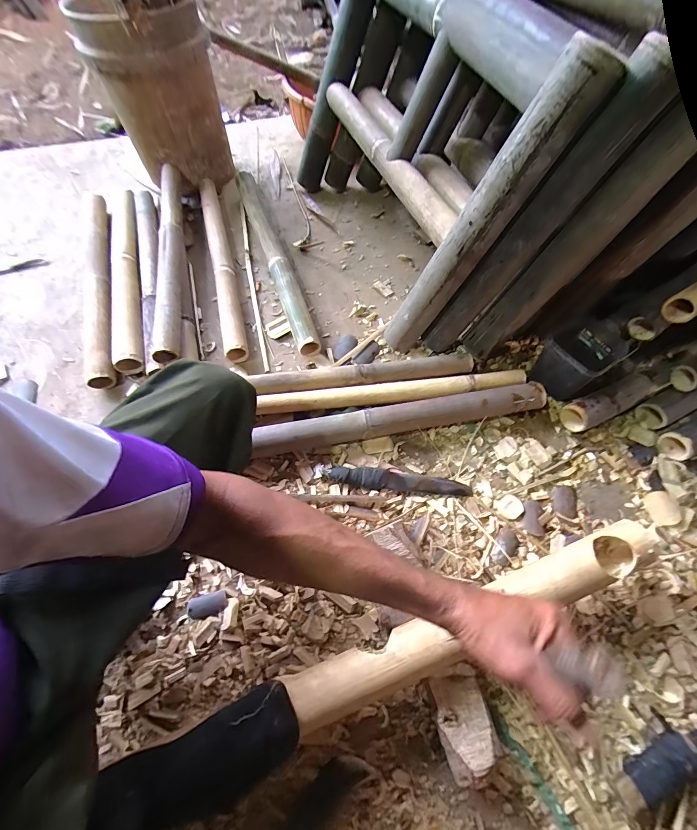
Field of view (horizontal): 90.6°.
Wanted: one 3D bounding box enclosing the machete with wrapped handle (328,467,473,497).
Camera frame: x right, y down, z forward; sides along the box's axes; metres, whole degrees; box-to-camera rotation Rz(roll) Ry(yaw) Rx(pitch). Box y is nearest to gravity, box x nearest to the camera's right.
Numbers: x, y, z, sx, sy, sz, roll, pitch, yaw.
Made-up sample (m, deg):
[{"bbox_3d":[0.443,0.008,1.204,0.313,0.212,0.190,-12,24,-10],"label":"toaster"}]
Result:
[{"bbox_3d":[0.095,0.122,0.635,0.255,0.028,0.038,3,64,3],"label":"machete with wrapped handle"}]

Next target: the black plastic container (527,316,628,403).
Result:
[{"bbox_3d":[0.464,-0.121,0.692,0.171,0.120,0.108,-34,68,-15],"label":"black plastic container"}]

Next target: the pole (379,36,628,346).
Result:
[{"bbox_3d":[0.203,-0.295,0.594,0.061,0.496,0.072,-6,59,-34],"label":"pole"}]

